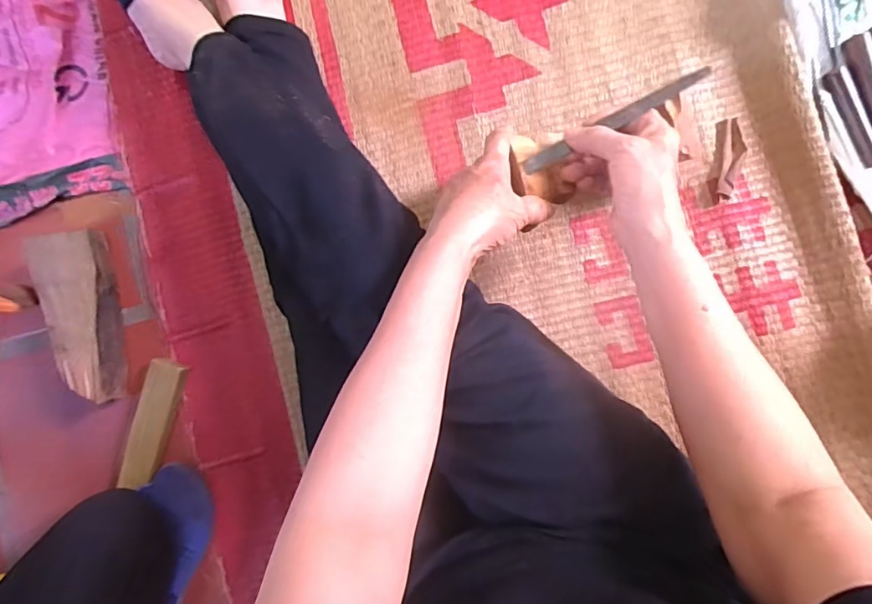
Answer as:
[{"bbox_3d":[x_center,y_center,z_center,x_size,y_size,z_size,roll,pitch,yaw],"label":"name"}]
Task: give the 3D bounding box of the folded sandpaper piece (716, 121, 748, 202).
[{"bbox_3d":[0.304,-0.146,0.533,0.022,0.010,0.080,9,92,8],"label":"folded sandpaper piece"}]

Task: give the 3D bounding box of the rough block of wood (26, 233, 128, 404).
[{"bbox_3d":[-0.398,0.018,0.588,0.045,0.084,0.188,-10,89,8],"label":"rough block of wood"}]

